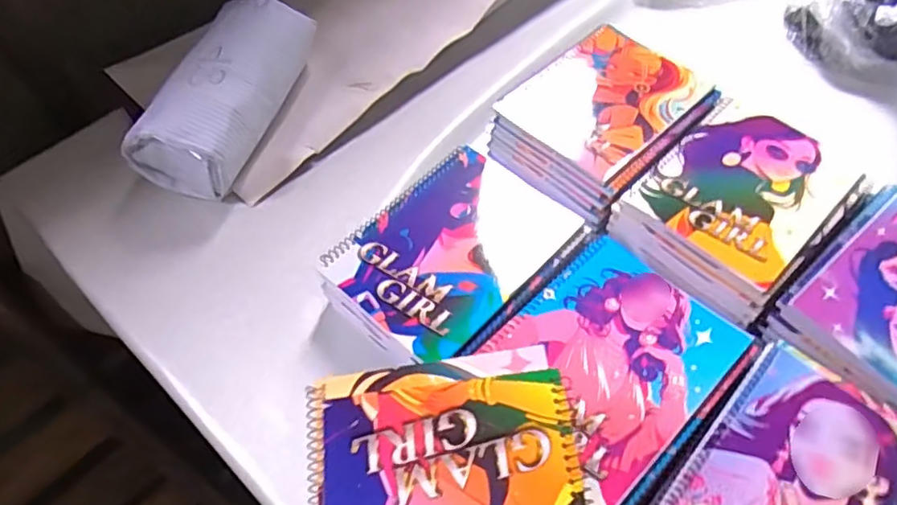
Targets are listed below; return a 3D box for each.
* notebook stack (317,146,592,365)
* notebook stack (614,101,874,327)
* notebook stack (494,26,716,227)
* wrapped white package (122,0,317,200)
[{"bbox_3d":[0.009,0.005,0.561,0.154,0.056,0.213,38,66,24],"label":"notebook stack"},{"bbox_3d":[0.283,-0.046,0.586,0.213,0.052,0.163,-40,63,-21],"label":"notebook stack"},{"bbox_3d":[0.167,-0.148,0.657,0.175,0.050,0.232,38,65,24],"label":"notebook stack"},{"bbox_3d":[-0.242,-0.183,0.681,0.102,0.094,0.252,15,58,12],"label":"wrapped white package"}]

